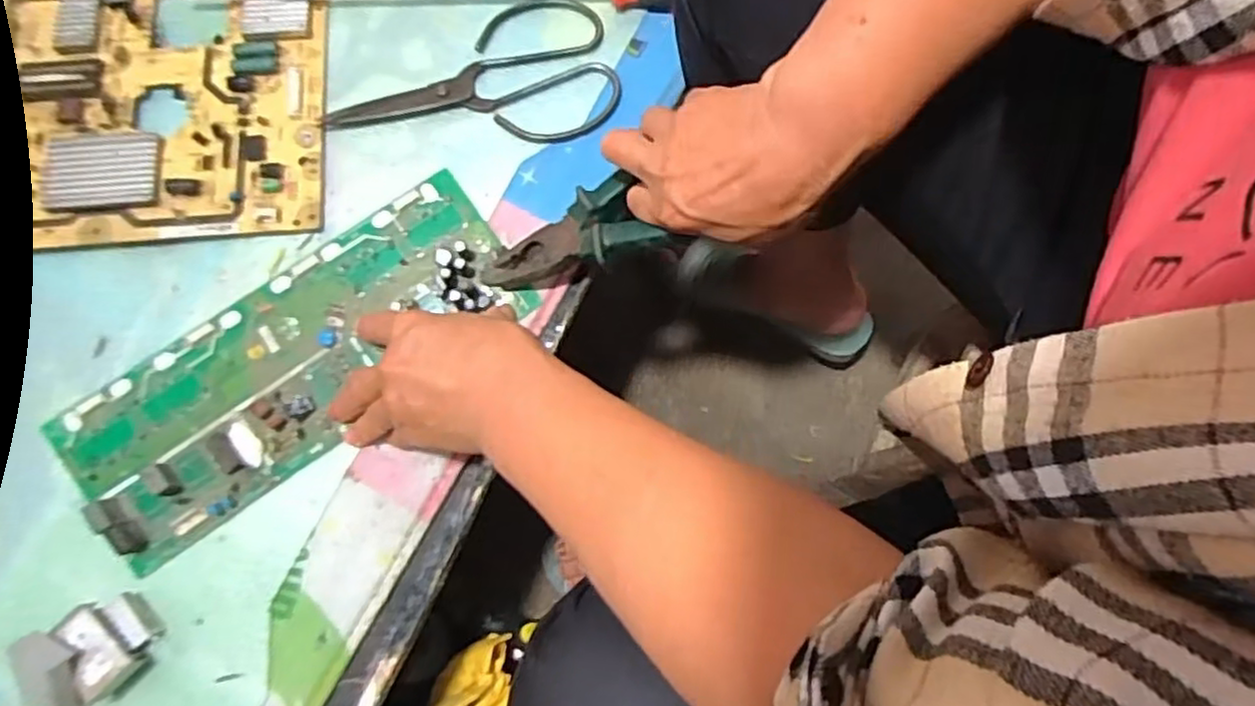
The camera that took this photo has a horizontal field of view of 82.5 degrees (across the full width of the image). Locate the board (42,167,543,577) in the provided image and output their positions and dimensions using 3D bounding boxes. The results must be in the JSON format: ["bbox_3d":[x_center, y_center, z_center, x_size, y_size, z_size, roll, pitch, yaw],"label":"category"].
[{"bbox_3d":[-0.211,-0.001,0.449,0.286,0.024,0.121,-40,83,-7],"label":"board"}]

